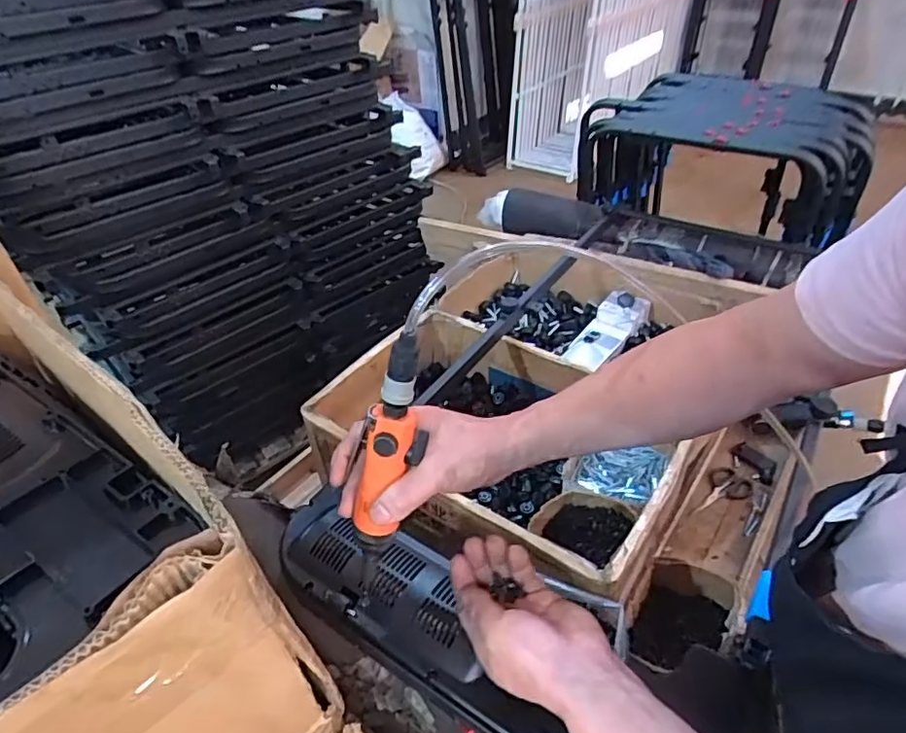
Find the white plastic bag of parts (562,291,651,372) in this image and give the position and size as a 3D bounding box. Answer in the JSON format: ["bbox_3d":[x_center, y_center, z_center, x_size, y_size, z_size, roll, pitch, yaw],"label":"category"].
[{"bbox_3d":[0.309,-0.071,1.159,0.225,0.043,0.092,-42,52,-20],"label":"white plastic bag of parts"}]

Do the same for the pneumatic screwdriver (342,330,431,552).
[{"bbox_3d":[-0.049,0.064,0.469,0.034,0.197,0.039,28,27,31],"label":"pneumatic screwdriver"}]

